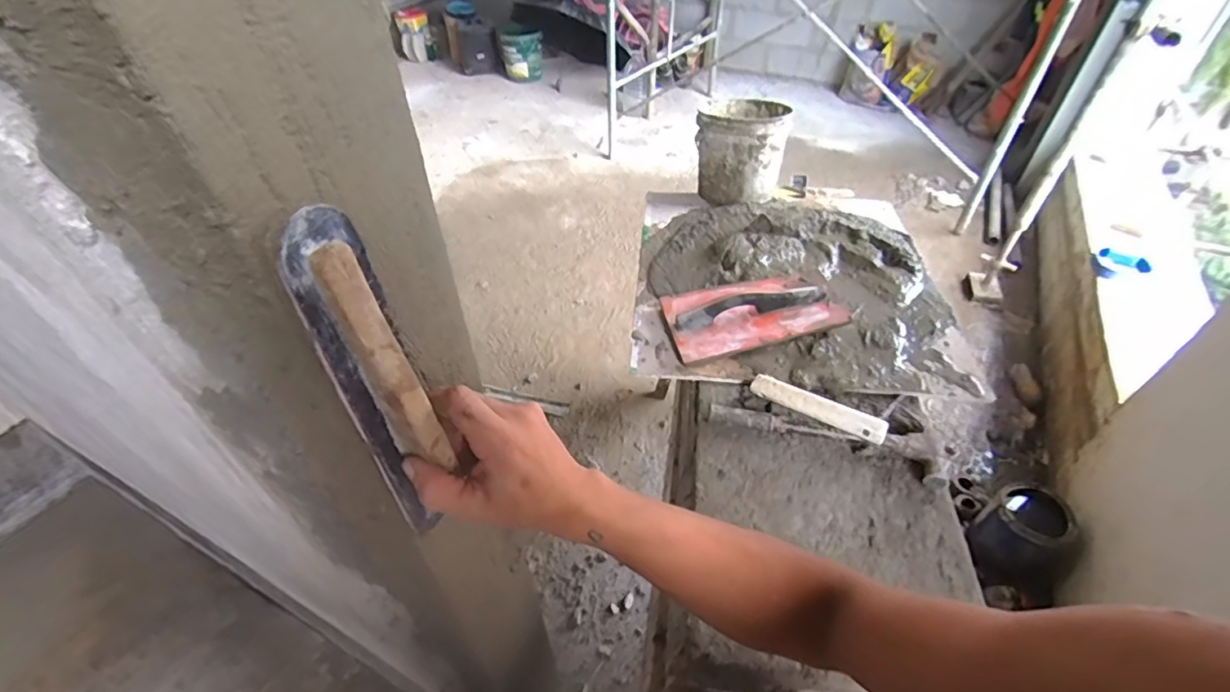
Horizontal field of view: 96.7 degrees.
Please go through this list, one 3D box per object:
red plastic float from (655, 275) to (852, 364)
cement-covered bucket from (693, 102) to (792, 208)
[{"bbox_3d":[0.236,-0.069,0.941,0.298,0.063,0.158,-12,46,-10],"label":"red plastic float"},{"bbox_3d":[0.290,-0.457,1.249,0.182,0.177,0.216,13,47,13],"label":"cement-covered bucket"}]

